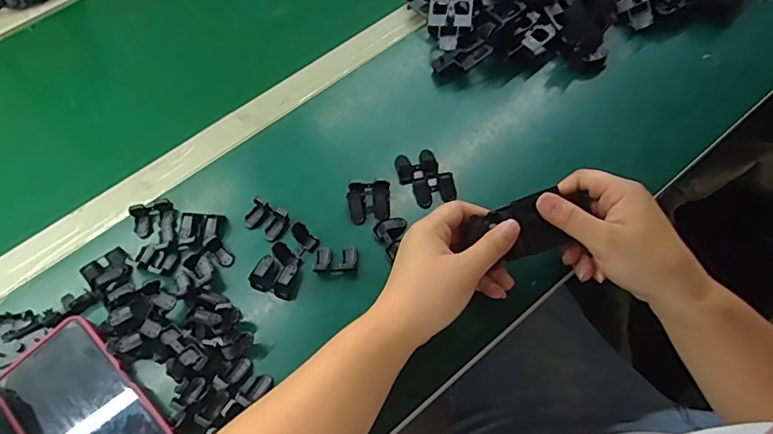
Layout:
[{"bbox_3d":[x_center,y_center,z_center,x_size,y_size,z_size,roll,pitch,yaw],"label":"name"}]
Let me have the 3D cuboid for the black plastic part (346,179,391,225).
[{"bbox_3d":[-0.016,-0.014,0.457,0.038,0.010,0.037,-4,61,2],"label":"black plastic part"}]

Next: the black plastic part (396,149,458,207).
[{"bbox_3d":[0.036,-0.038,0.468,0.042,0.014,0.058,-20,61,-7],"label":"black plastic part"}]

